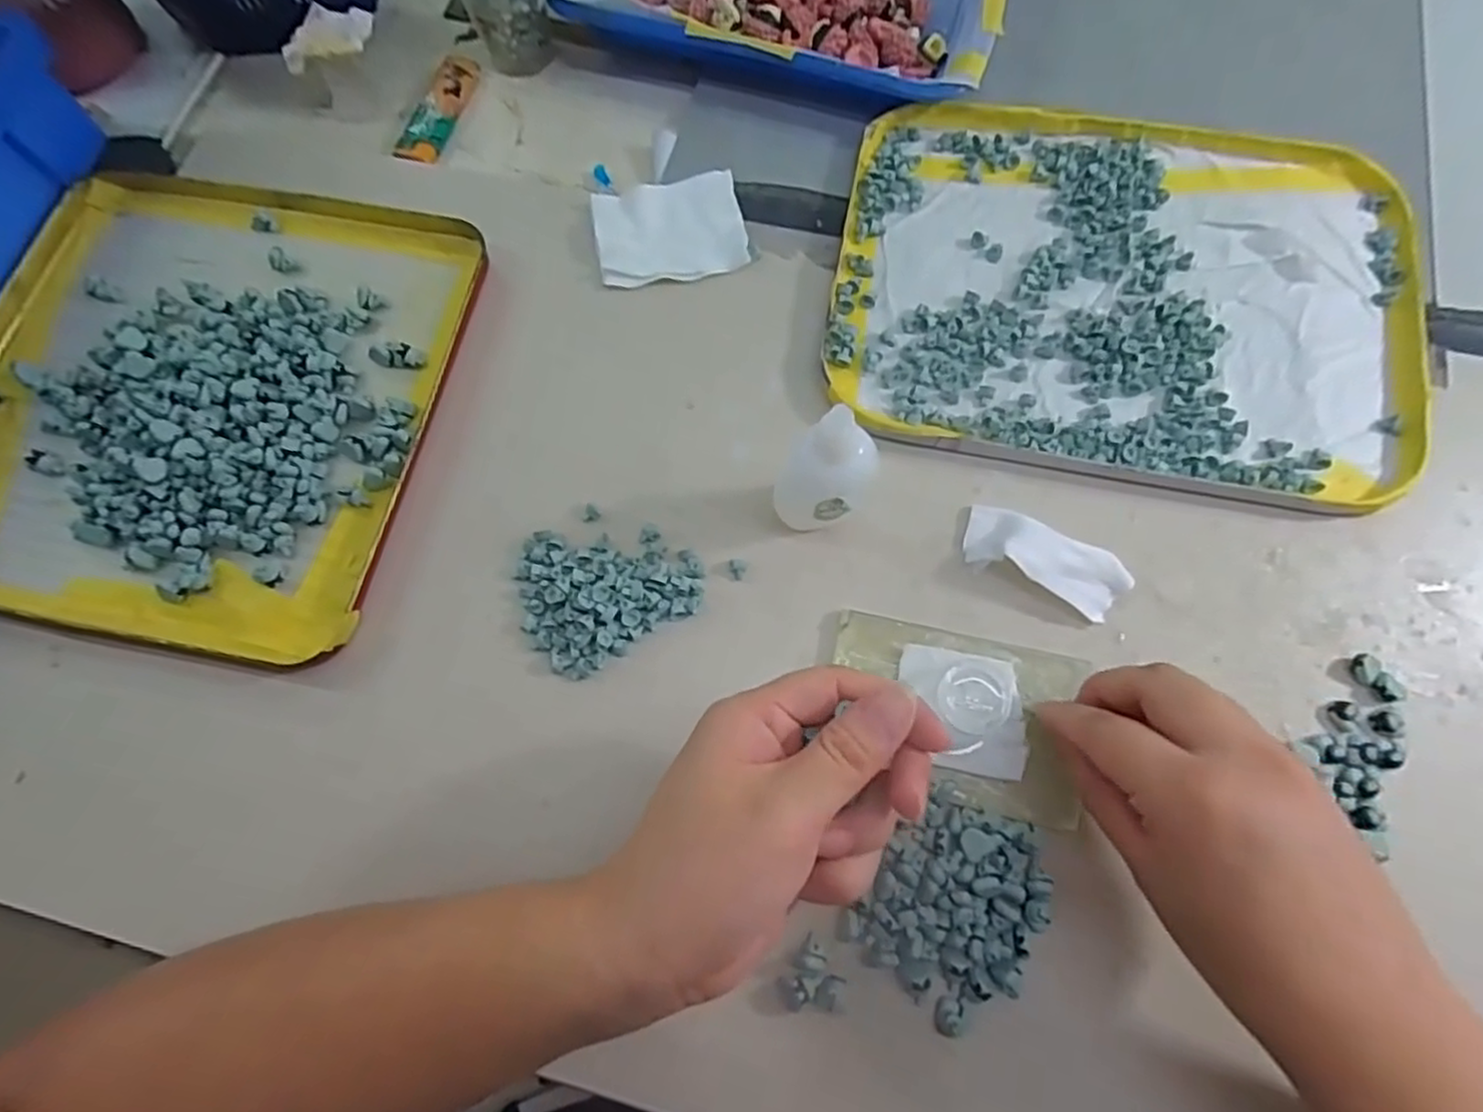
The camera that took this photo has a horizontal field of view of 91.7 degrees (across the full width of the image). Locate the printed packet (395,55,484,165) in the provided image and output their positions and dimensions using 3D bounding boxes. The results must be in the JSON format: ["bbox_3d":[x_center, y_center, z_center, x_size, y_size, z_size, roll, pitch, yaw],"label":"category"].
[{"bbox_3d":[-0.175,-0.262,0.422,0.021,0.016,0.080,18,74,7],"label":"printed packet"}]

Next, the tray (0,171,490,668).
[{"bbox_3d":[-0.268,-0.082,0.350,0.241,0.027,0.237,9,73,5],"label":"tray"}]

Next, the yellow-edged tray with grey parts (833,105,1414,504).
[{"bbox_3d":[0.188,-0.134,0.361,0.272,0.011,0.207,9,73,5],"label":"yellow-edged tray with grey parts"}]

